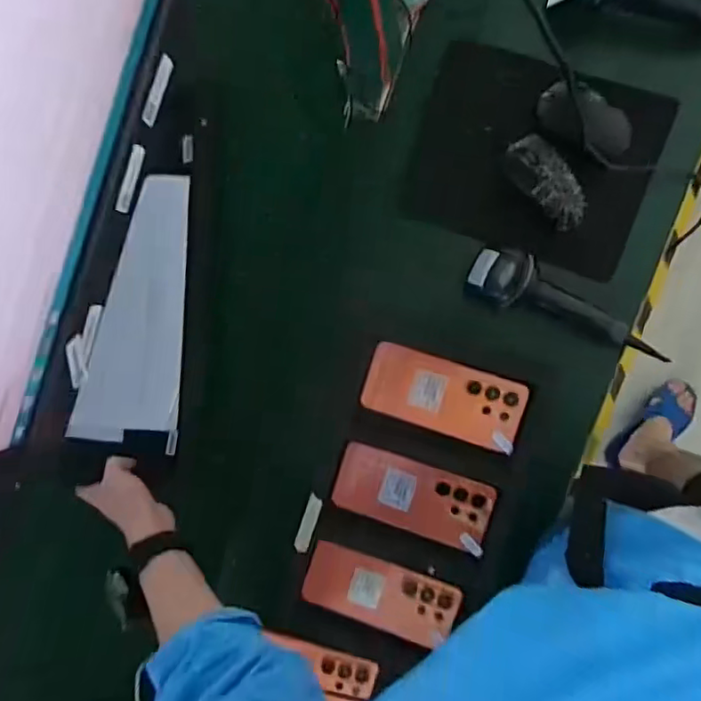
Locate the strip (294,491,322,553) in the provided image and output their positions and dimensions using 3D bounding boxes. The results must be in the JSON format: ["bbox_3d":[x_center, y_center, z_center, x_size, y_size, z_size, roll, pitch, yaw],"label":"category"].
[{"bbox_3d":[-0.047,0.193,0.645,0.016,0.004,0.064,19,90,8],"label":"strip"}]

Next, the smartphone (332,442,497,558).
[{"bbox_3d":[0.069,0.161,0.635,0.169,0.011,0.076,17,95,7],"label":"smartphone"}]

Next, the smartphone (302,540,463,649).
[{"bbox_3d":[0.033,0.270,0.643,0.166,0.013,0.070,17,95,7],"label":"smartphone"}]

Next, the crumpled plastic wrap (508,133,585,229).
[{"bbox_3d":[0.214,-0.184,0.632,0.046,0.025,0.110,-38,87,8],"label":"crumpled plastic wrap"}]

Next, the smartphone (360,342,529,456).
[{"bbox_3d":[0.101,0.050,0.628,0.168,0.009,0.077,18,95,7],"label":"smartphone"}]

